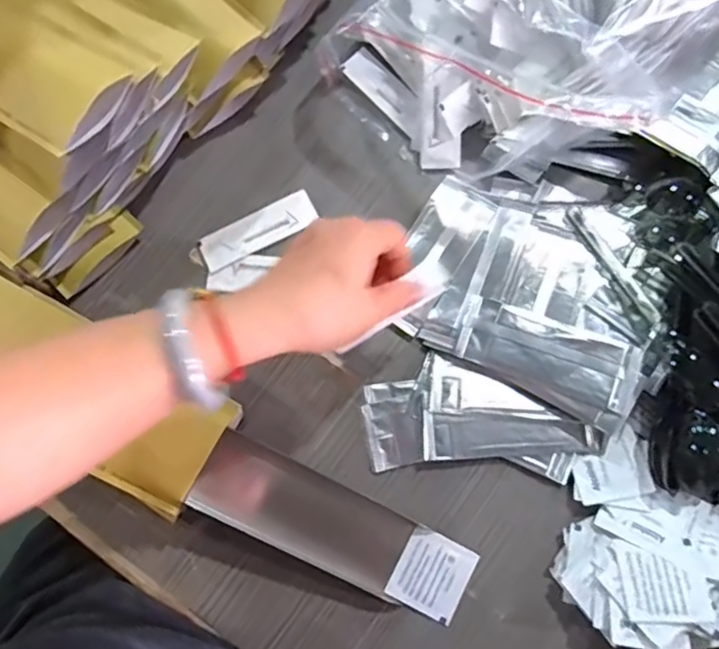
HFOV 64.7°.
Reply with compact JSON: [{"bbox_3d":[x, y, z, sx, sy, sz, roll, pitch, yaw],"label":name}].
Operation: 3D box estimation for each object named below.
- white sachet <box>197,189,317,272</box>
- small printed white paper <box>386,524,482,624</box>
[{"bbox_3d":[-0.077,-0.072,0.436,0.091,0.006,0.031,-27,80,-5],"label":"white sachet"},{"bbox_3d":[0.051,0.173,0.392,0.049,0.004,0.051,28,80,6],"label":"small printed white paper"}]

